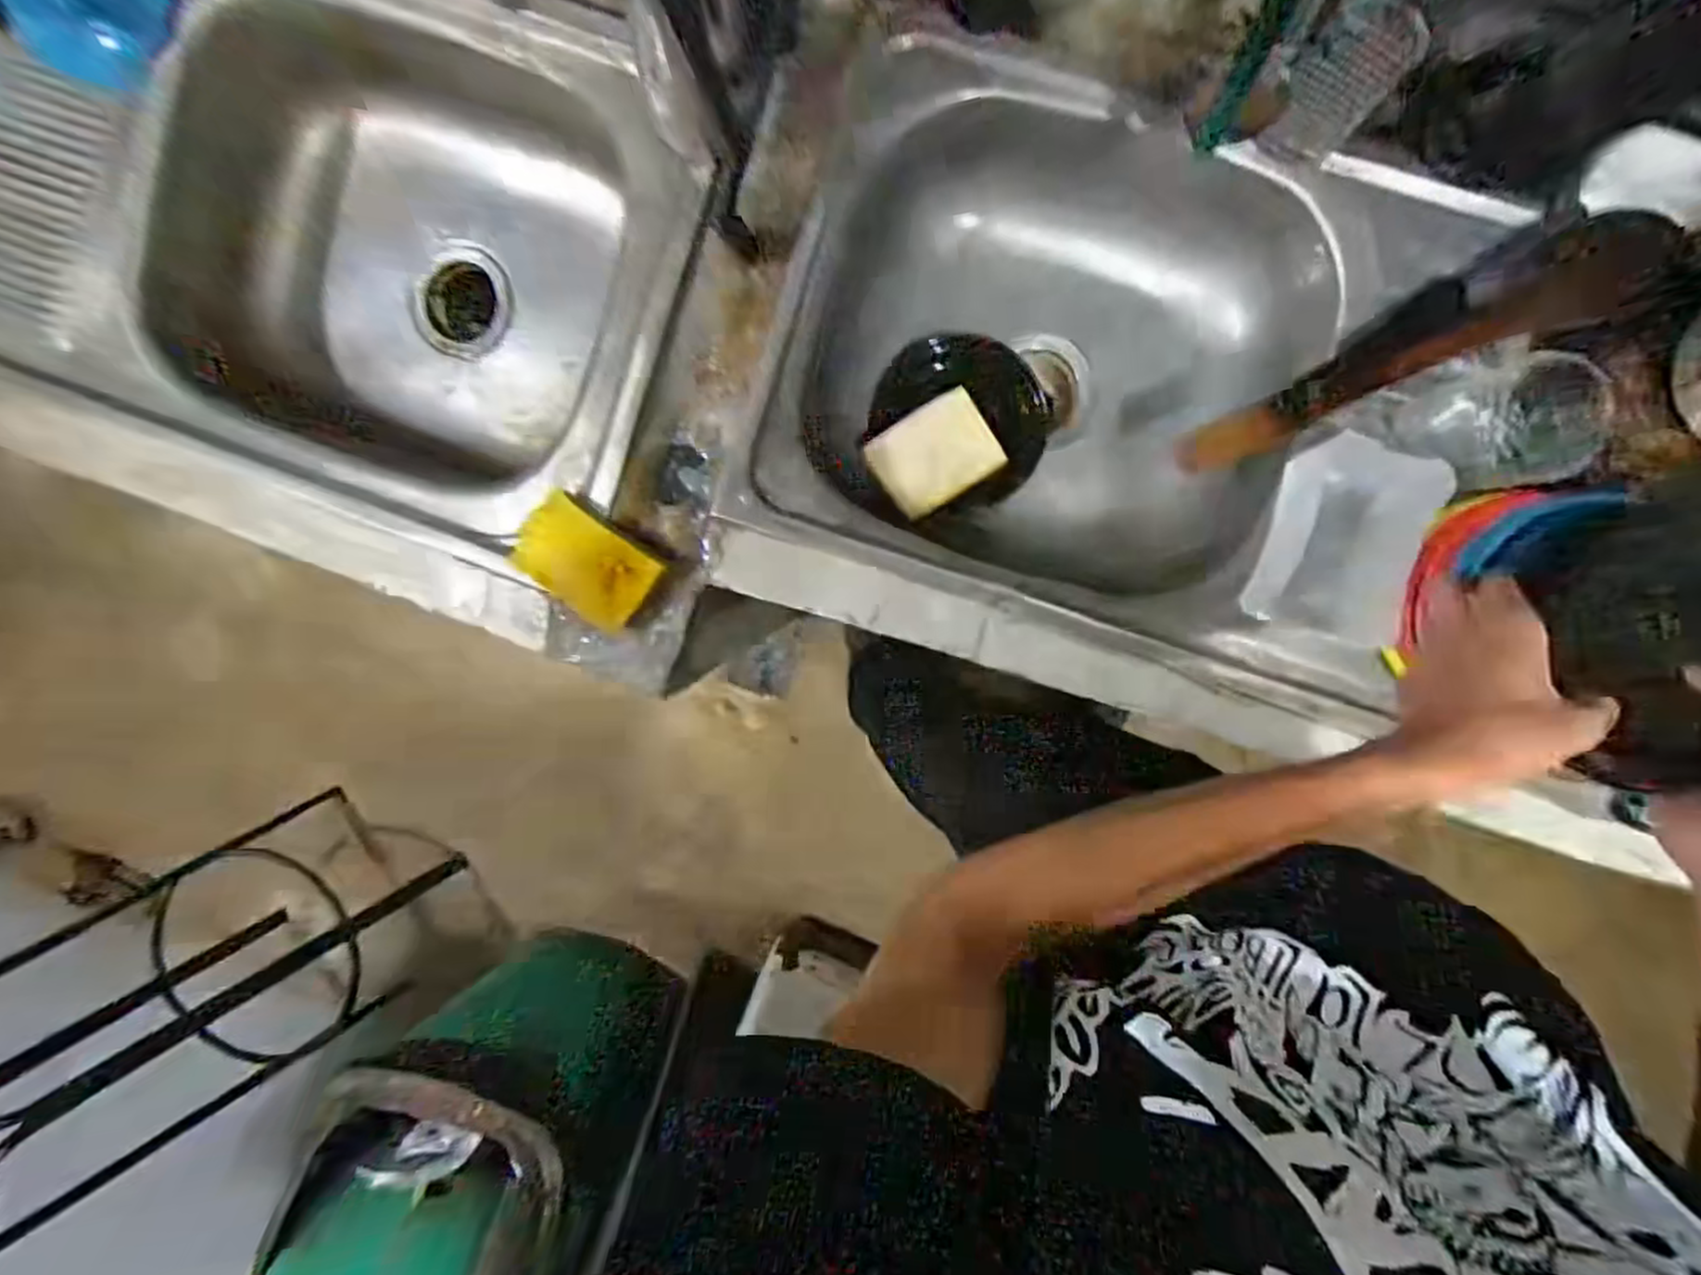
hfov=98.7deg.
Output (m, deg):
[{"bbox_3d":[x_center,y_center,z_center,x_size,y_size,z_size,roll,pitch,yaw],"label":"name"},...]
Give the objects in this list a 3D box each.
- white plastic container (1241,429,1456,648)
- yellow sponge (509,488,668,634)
[{"bbox_3d":[0.366,-0.072,0.539,0.097,0.030,0.139,16,97,4],"label":"white plastic container"},{"bbox_3d":[-0.220,-0.061,0.608,0.107,0.027,0.075,38,98,1],"label":"yellow sponge"}]

